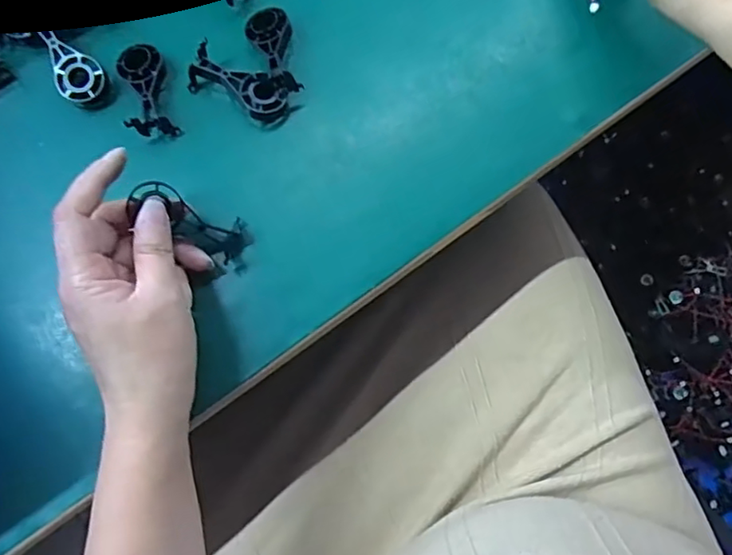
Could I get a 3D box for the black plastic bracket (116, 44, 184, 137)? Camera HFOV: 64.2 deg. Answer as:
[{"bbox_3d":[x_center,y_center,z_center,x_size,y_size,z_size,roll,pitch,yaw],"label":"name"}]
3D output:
[{"bbox_3d":[-0.136,-0.117,0.364,0.027,0.019,0.060,-14,75,-4],"label":"black plastic bracket"}]

